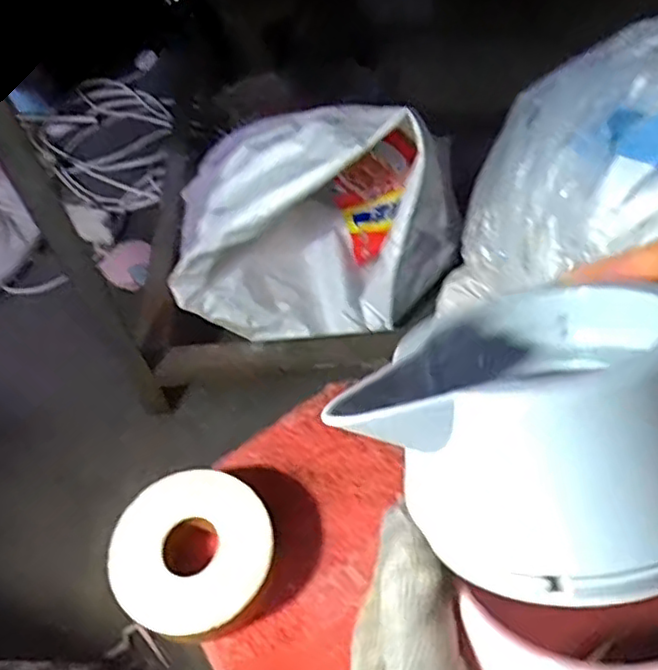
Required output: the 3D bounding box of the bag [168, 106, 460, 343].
[{"bbox_3d":[-0.021,-0.158,0.922,0.352,0.308,0.251,-3,55,3],"label":"bag"}]

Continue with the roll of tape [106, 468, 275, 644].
[{"bbox_3d":[-0.084,0.138,0.424,0.096,0.036,0.097,-2,55,3],"label":"roll of tape"}]

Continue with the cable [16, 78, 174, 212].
[{"bbox_3d":[-0.426,-0.389,1.315,0.261,0.038,0.415,-32,59,-17],"label":"cable"}]

